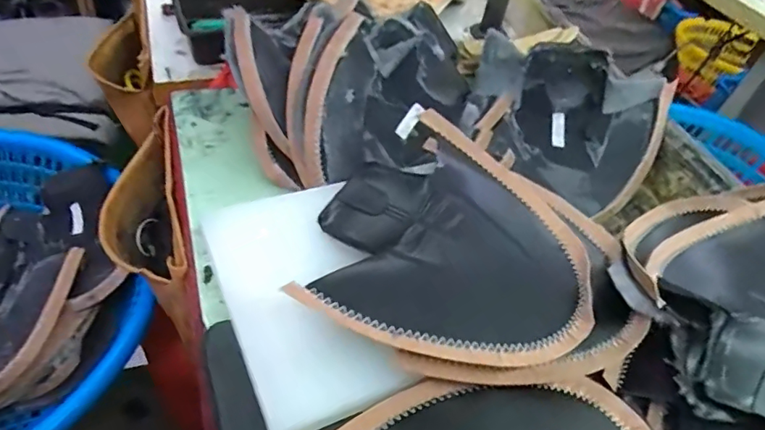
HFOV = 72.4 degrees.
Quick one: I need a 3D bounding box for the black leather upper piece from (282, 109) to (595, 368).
[{"bbox_3d":[0.063,0.026,0.439,0.221,0.045,0.242,23,46,10],"label":"black leather upper piece"}]

